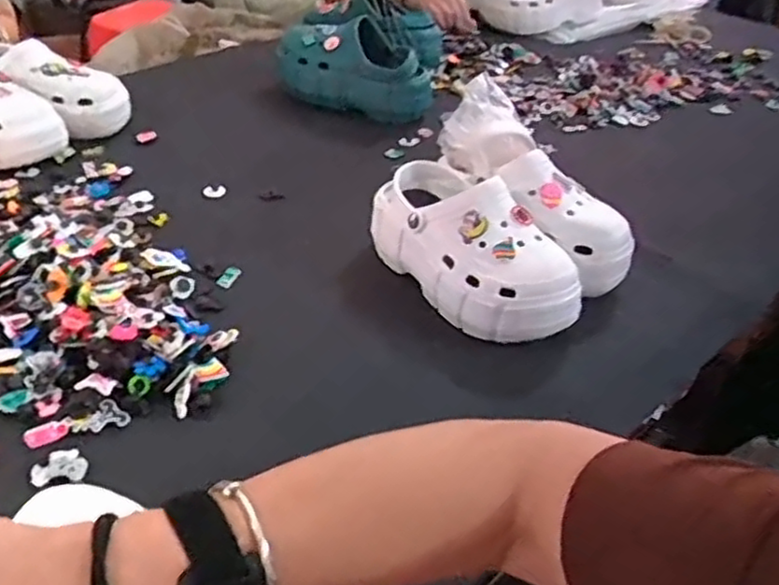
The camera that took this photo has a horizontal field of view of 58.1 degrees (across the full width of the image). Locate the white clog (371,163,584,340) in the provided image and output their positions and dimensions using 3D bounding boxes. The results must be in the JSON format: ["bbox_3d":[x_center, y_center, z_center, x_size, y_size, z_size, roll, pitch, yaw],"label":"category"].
[{"bbox_3d":[0.081,-0.050,0.721,0.102,0.100,0.247,-24,46,-30],"label":"white clog"}]

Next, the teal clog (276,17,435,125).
[{"bbox_3d":[-0.056,-0.363,1.121,0.261,0.135,0.093,22,42,22],"label":"teal clog"}]

